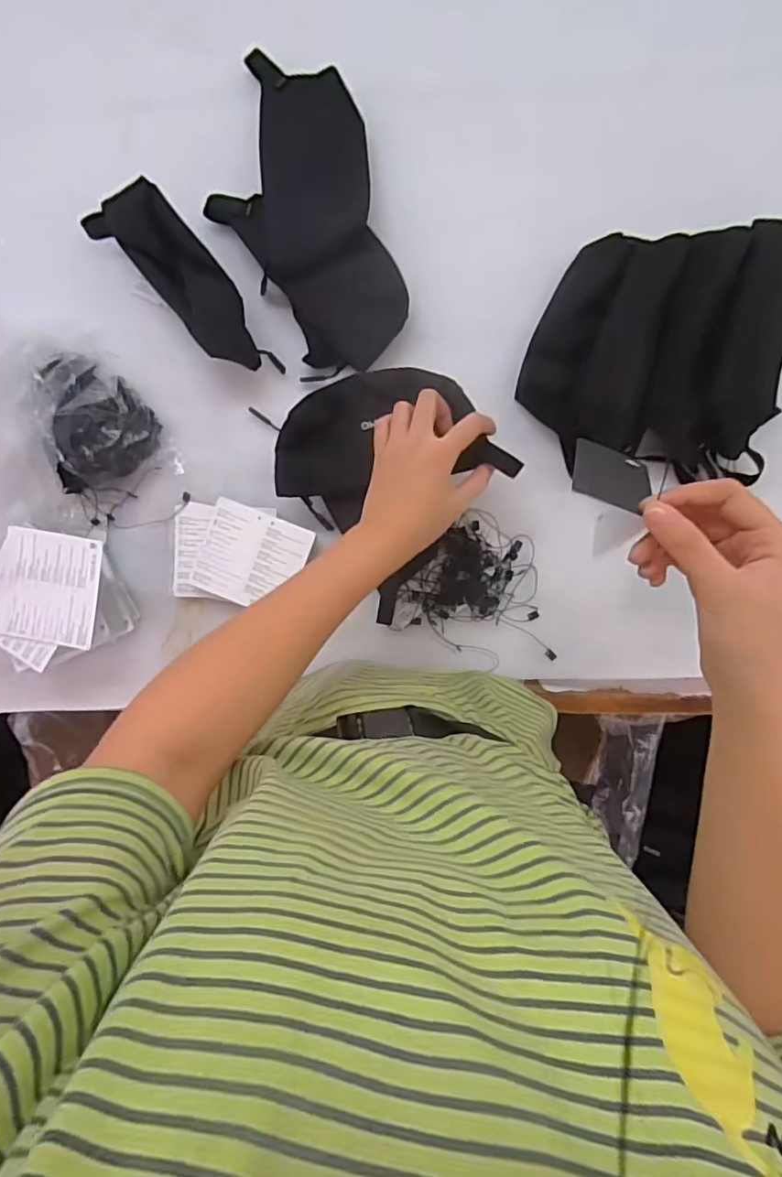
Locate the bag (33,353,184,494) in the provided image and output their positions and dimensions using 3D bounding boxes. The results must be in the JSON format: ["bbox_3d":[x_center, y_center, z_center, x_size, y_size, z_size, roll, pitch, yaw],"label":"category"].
[{"bbox_3d":[-0.277,-0.158,0.536,0.105,0.079,0.126,-15,92,4],"label":"bag"}]

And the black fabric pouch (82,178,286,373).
[{"bbox_3d":[-0.192,-0.282,0.529,0.070,0.053,0.216,-41,90,4],"label":"black fabric pouch"}]

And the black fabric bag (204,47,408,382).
[{"bbox_3d":[-0.083,-0.346,0.536,0.143,0.028,0.284,-15,92,4],"label":"black fabric bag"}]

